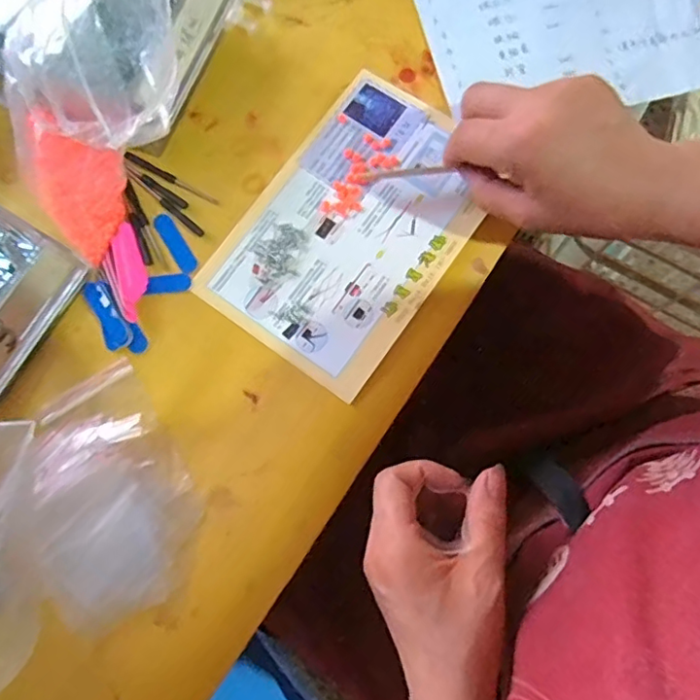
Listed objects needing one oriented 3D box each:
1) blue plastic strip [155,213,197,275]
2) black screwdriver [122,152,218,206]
[{"bbox_3d":[-0.122,-0.075,0.403,0.013,0.004,0.048,-32,80,-5],"label":"blue plastic strip"},{"bbox_3d":[-0.129,-0.124,0.414,0.078,0.004,0.006,29,81,6],"label":"black screwdriver"}]

